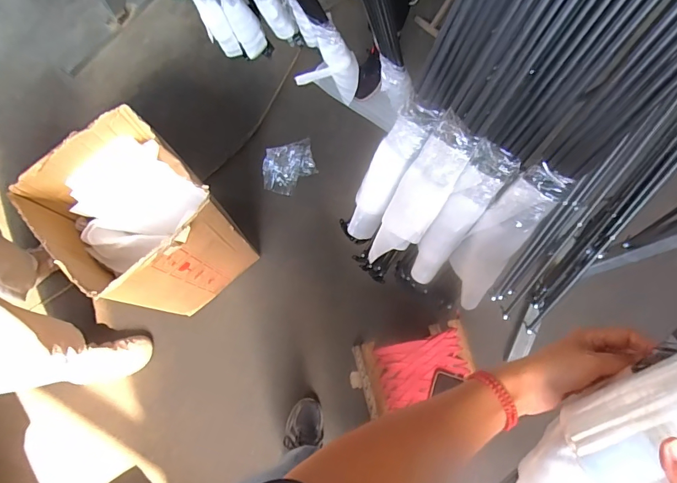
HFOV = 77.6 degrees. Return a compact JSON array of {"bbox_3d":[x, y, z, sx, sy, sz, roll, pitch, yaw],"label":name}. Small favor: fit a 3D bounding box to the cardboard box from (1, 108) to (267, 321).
[{"bbox_3d":[-0.445,-0.016,1.013,0.299,0.470,0.322,43,77,11],"label":"cardboard box"}]

